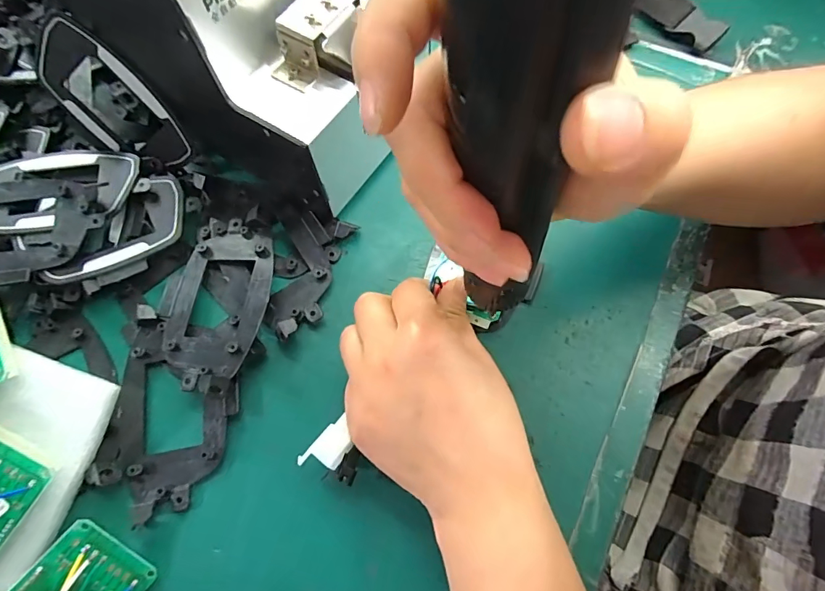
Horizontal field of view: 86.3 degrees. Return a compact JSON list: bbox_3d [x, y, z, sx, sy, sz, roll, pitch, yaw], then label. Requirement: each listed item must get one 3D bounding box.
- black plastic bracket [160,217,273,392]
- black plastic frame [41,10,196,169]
[{"bbox_3d":[-0.121,0.000,0.279,0.060,0.015,0.110,2,68,3],"label":"black plastic bracket"},{"bbox_3d":[-0.200,-0.130,0.300,0.056,0.098,0.016,-30,33,22],"label":"black plastic frame"}]

